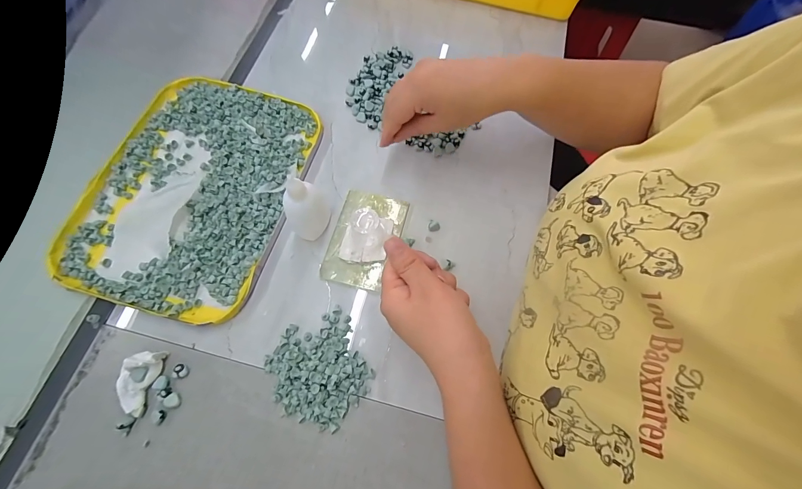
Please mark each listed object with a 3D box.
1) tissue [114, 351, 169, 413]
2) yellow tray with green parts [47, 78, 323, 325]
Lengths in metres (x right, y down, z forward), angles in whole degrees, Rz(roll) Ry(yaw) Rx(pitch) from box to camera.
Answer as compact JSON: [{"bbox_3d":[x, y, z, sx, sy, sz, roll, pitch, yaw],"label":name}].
[{"bbox_3d":[-0.231,0.117,0.294,0.026,0.019,0.050,20,68,5],"label":"tissue"},{"bbox_3d":[-0.222,-0.064,0.370,0.203,0.024,0.269,15,68,3],"label":"yellow tray with green parts"}]

